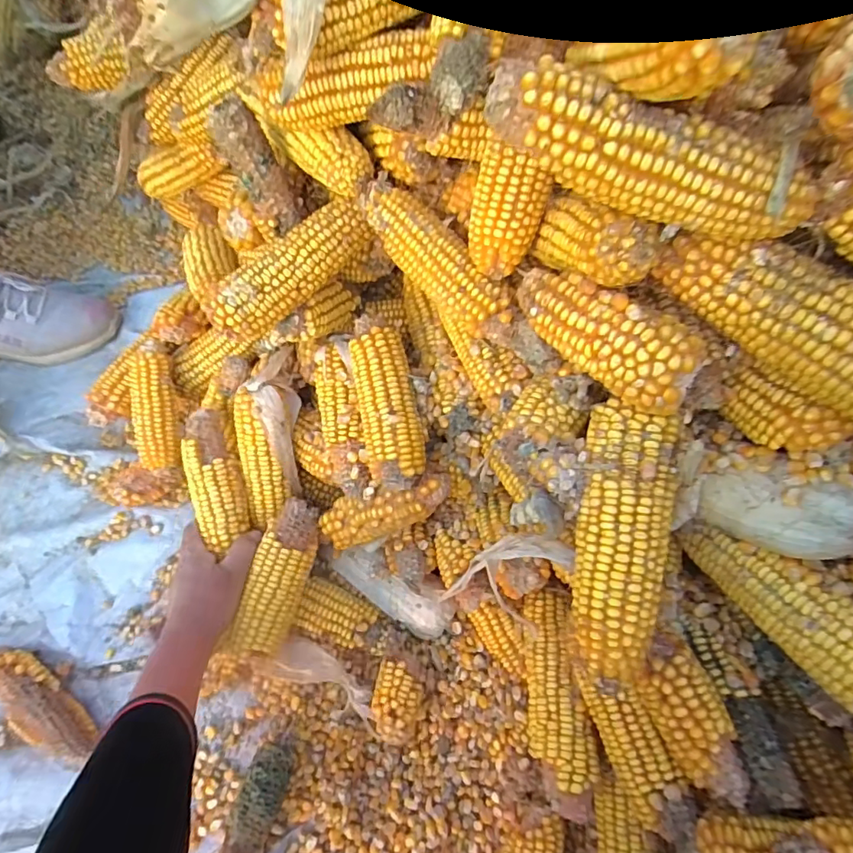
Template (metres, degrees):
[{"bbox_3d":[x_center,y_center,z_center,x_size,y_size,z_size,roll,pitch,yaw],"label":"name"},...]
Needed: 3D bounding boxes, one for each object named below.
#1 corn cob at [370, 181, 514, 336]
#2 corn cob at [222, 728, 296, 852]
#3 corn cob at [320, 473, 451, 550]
[{"bbox_3d":[0.007,-0.117,0.376,0.035,0.033,0.148,-39,69,-15],"label":"corn cob"},{"bbox_3d":[-0.142,0.322,0.441,0.035,0.045,0.109,14,66,8],"label":"corn cob"},{"bbox_3d":[-0.035,0.078,0.478,0.141,0.051,0.043,-24,61,28],"label":"corn cob"}]

